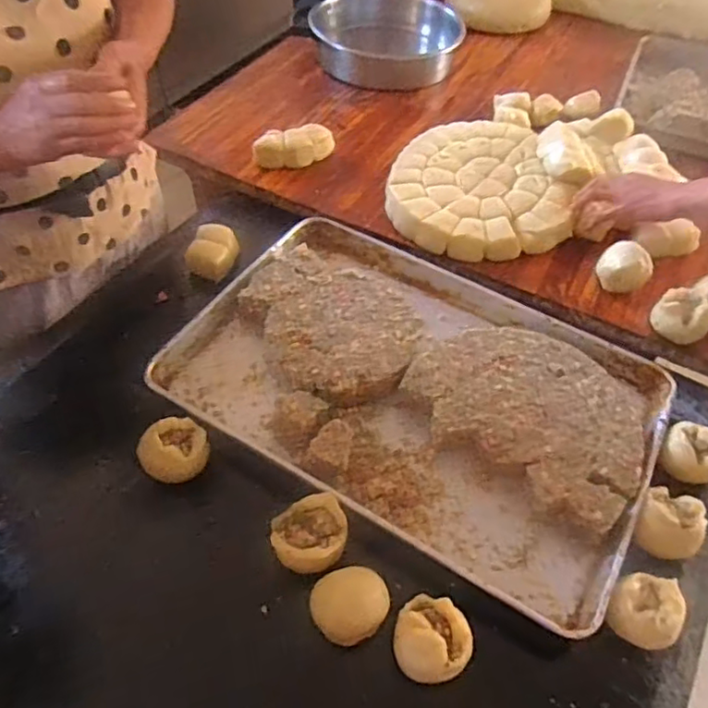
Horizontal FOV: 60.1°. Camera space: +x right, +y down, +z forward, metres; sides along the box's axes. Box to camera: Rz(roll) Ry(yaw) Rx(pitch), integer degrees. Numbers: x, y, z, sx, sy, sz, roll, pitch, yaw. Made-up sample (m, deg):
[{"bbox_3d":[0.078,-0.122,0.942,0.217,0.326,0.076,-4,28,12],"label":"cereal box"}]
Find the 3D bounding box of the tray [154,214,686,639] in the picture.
[{"bbox_3d":[0.083,0.039,0.813,0.603,0.064,0.411,26,55,17],"label":"tray"}]

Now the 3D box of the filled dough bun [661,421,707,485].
[{"bbox_3d":[0.417,0.122,0.751,0.074,0.043,0.067,34,58,22],"label":"filled dough bun"}]

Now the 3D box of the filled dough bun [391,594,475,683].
[{"bbox_3d":[0.077,0.286,0.613,0.072,0.052,0.076,2,53,-3],"label":"filled dough bun"}]

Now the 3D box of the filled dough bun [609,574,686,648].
[{"bbox_3d":[0.304,0.271,0.641,0.074,0.057,0.068,2,53,-3],"label":"filled dough bun"}]

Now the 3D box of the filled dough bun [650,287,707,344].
[{"bbox_3d":[0.458,-0.048,0.856,0.075,0.059,0.062,35,58,20],"label":"filled dough bun"}]

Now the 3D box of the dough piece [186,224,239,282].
[{"bbox_3d":[-0.218,-0.165,0.961,0.061,0.047,0.090,12,52,7],"label":"dough piece"}]

